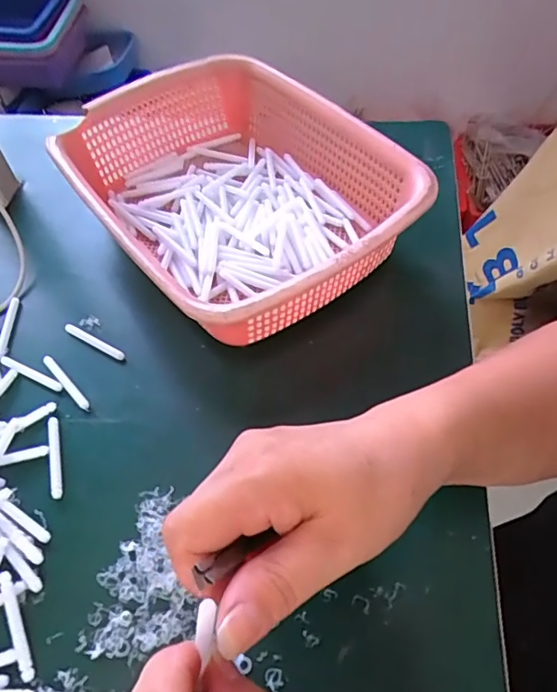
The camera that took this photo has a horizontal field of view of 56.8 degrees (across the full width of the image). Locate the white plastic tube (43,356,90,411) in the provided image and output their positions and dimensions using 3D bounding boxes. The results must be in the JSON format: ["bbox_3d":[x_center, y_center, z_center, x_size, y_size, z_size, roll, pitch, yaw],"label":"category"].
[{"bbox_3d":[-0.159,0.026,0.384,0.007,0.004,0.060,-38,60,-22],"label":"white plastic tube"}]

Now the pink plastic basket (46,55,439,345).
[{"bbox_3d":[-0.039,-0.123,0.436,0.209,0.092,0.282,-33,59,-19],"label":"pink plastic basket"}]

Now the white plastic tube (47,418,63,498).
[{"bbox_3d":[-0.151,0.073,0.348,0.007,0.004,0.059,-15,54,-8],"label":"white plastic tube"}]

